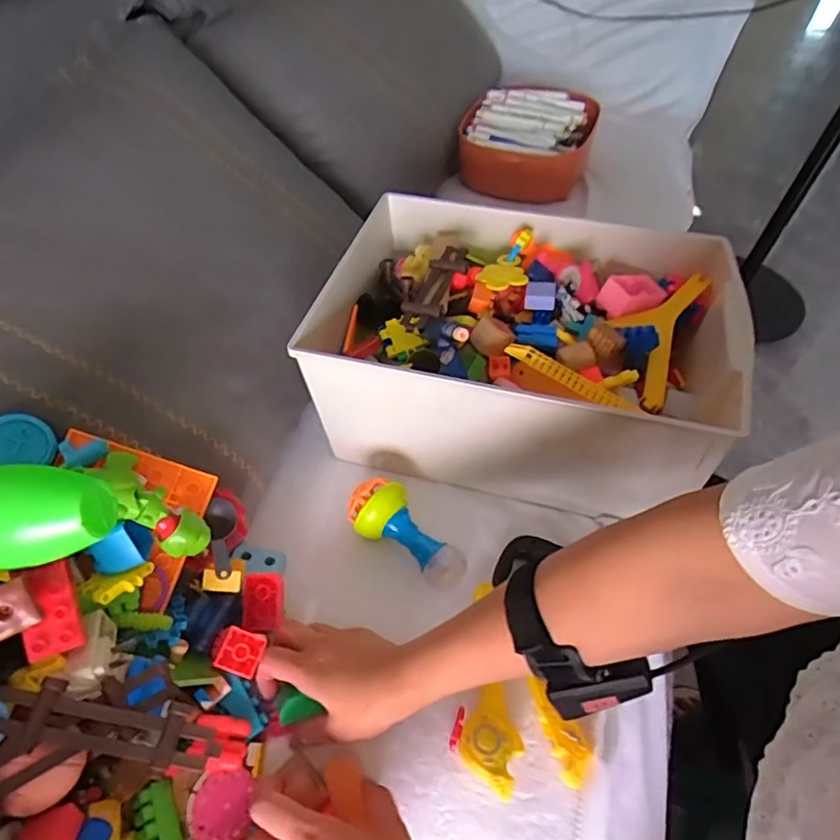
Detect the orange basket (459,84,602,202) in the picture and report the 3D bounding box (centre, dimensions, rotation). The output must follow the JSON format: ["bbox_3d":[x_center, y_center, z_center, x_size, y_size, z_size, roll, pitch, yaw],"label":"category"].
[{"bbox_3d":[0.199,-0.513,1.059,0.222,0.111,0.244,16,52,9],"label":"orange basket"}]

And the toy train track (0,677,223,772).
[{"bbox_3d":[-0.201,0.194,0.365,0.143,0.007,0.038,16,63,-8],"label":"toy train track"}]

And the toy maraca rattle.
[{"bbox_3d":[-0.011,0.113,0.572,0.135,0.053,0.062,31,55,20],"label":"toy maraca rattle"}]

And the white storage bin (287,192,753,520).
[{"bbox_3d":[0.102,-0.082,0.639,0.414,0.172,0.291,13,51,7],"label":"white storage bin"}]

